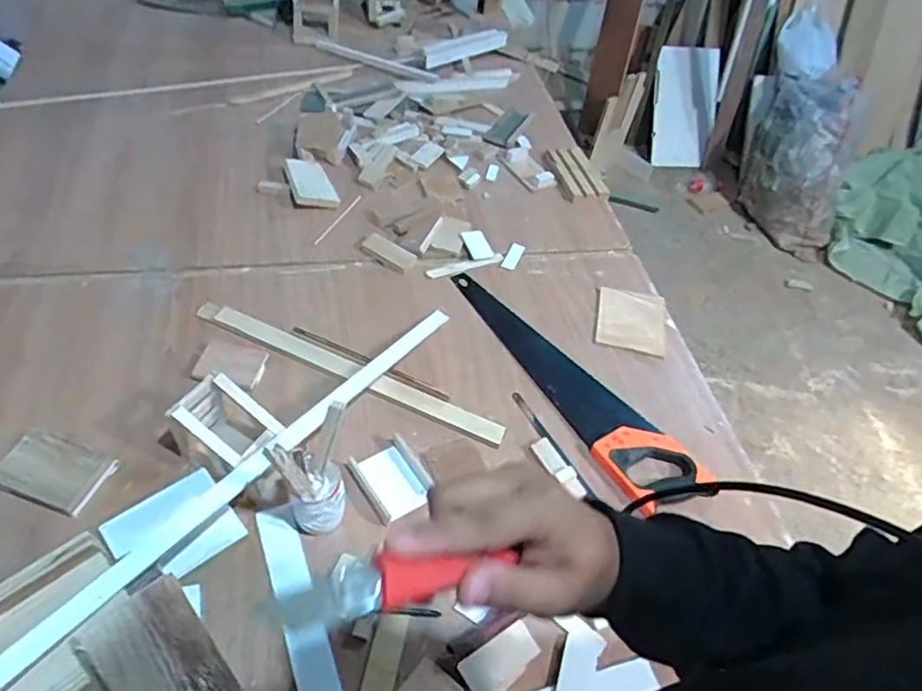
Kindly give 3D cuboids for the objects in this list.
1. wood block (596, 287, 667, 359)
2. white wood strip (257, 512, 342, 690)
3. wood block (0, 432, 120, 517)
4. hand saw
[{"bbox_3d":[0.291,-0.043,1.042,0.114,0.013,0.128,14,50,5],"label":"wood block"},{"bbox_3d":[-0.167,0.325,0.669,0.042,0.012,0.315,-16,54,-18],"label":"white wood strip"},{"bbox_3d":[-0.499,0.153,0.743,0.116,0.030,0.078,17,52,3],"label":"wood block"},{"bbox_3d":[0.152,0.041,0.938,0.116,0.021,0.504,-27,58,-25],"label":"hand saw"}]

